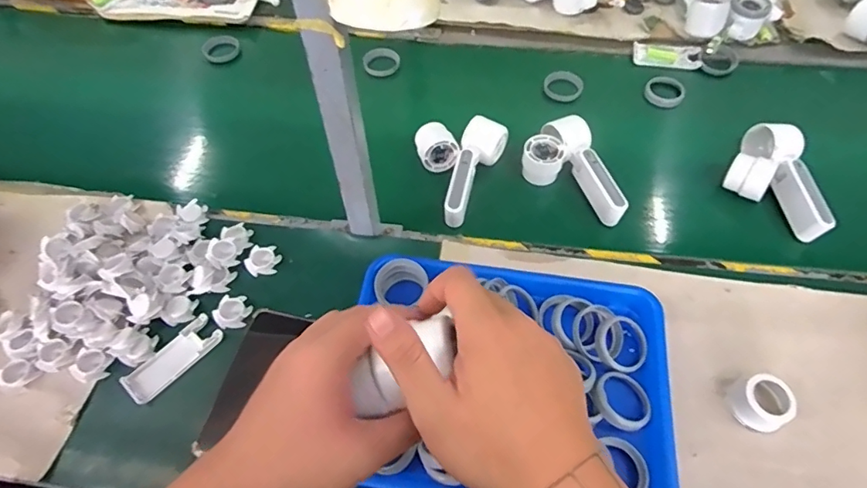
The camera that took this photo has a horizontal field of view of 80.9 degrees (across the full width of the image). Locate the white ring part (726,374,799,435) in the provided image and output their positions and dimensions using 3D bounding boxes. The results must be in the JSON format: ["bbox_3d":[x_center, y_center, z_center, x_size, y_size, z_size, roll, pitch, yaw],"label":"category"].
[{"bbox_3d":[0.324,0.157,0.500,0.050,0.022,0.050,-15,59,-6],"label":"white ring part"}]

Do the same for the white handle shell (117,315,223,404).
[{"bbox_3d":[-0.290,0.127,0.565,0.042,0.009,0.107,38,68,22],"label":"white handle shell"}]

